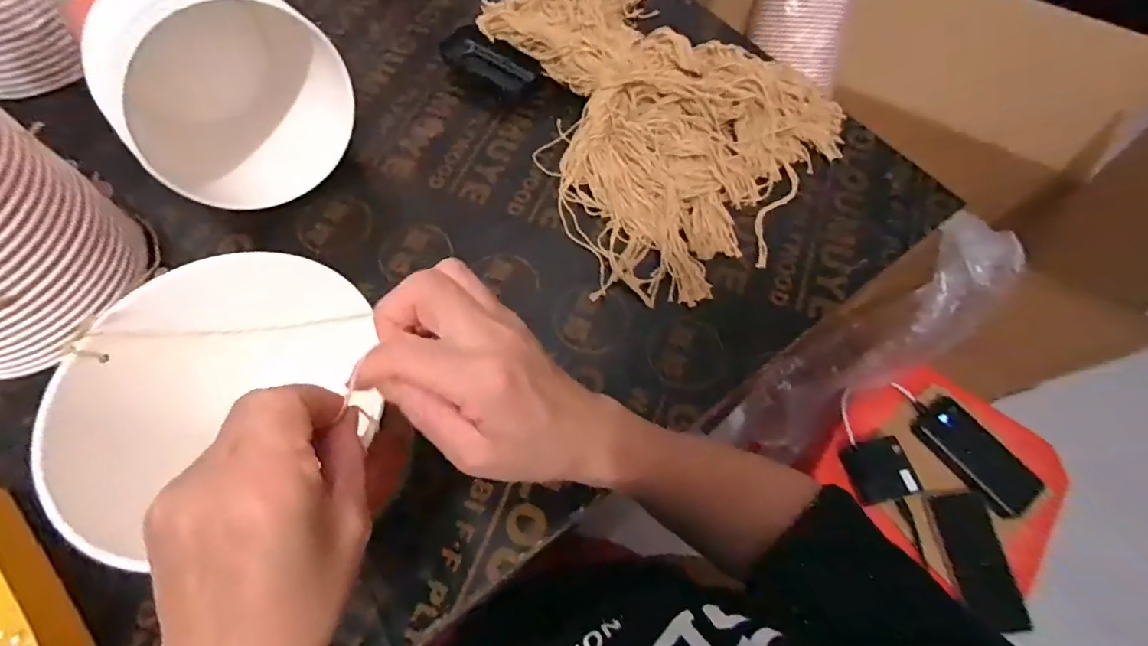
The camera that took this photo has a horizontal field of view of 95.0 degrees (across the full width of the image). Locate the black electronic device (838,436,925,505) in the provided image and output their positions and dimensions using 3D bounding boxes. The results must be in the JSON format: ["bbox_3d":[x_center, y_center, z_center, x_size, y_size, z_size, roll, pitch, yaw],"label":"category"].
[{"bbox_3d":[0.407,0.195,0.701,0.075,0.014,0.078,-26,81,23],"label":"black electronic device"}]

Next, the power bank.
[{"bbox_3d":[0.545,0.179,0.716,0.065,0.025,0.157,-31,68,-15],"label":"power bank"}]

